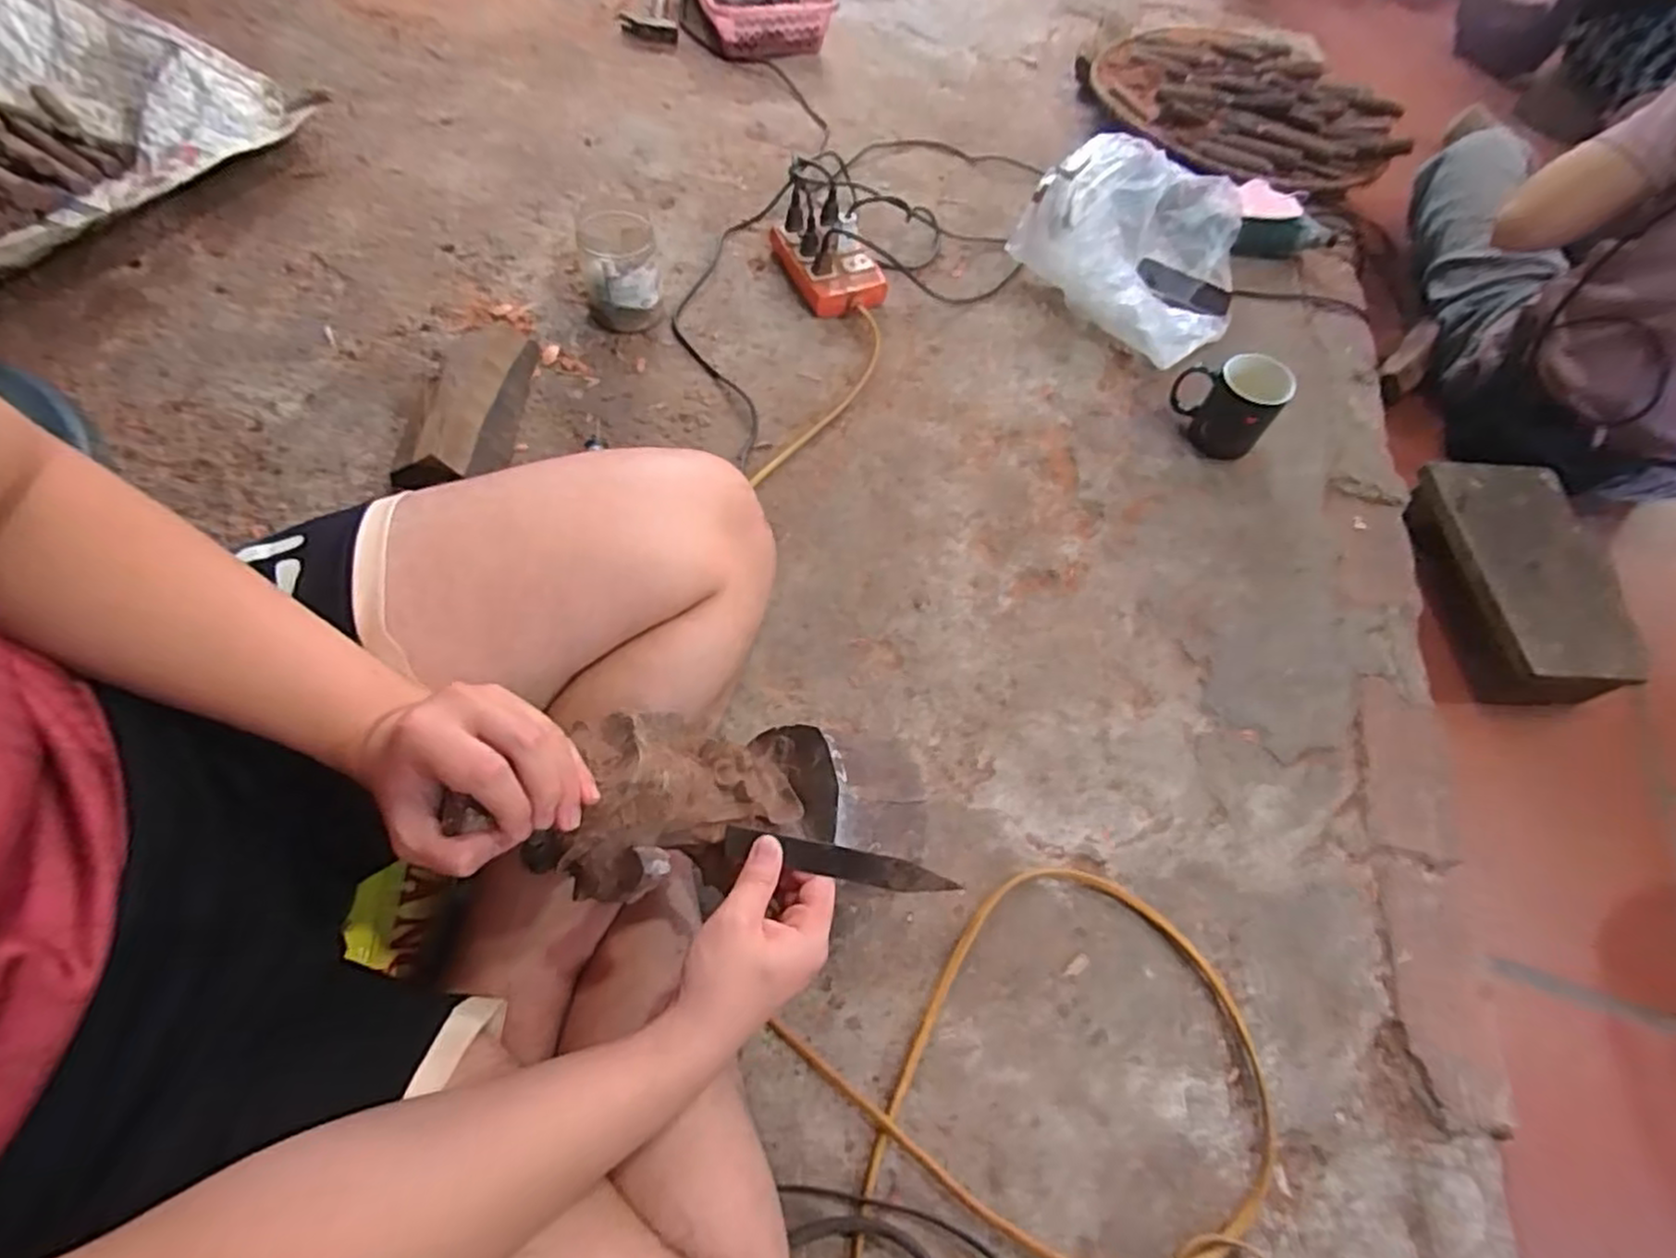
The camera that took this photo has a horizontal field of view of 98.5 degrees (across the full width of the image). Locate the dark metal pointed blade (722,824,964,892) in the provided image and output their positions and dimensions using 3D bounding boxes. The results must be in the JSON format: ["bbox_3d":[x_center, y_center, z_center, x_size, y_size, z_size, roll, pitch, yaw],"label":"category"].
[{"bbox_3d":[-0.002,0.142,0.441,0.145,0.010,0.018,7,62,17],"label":"dark metal pointed blade"}]

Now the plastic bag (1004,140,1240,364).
[{"bbox_3d":[0.440,-0.537,0.993,0.257,0.140,0.294,-36,73,-22],"label":"plastic bag"}]

